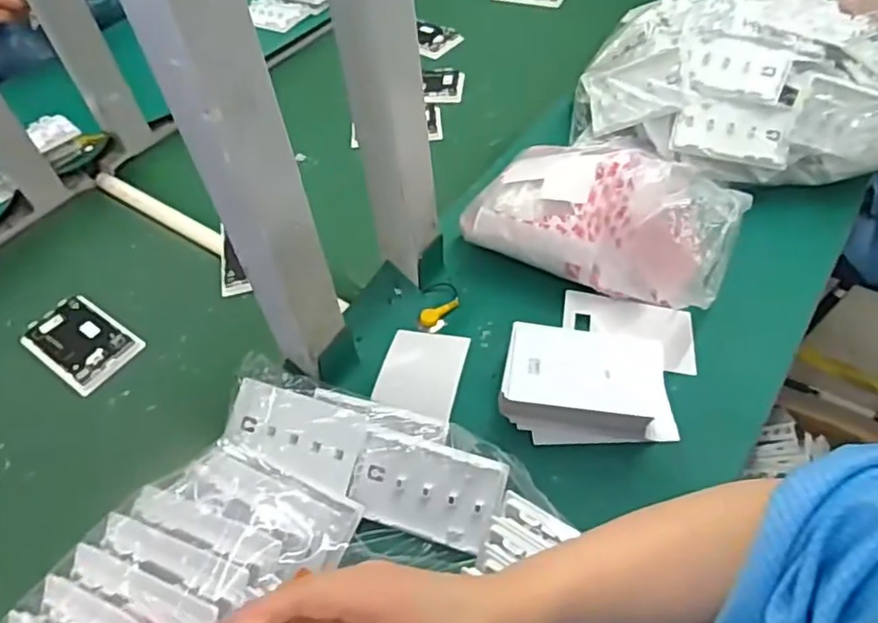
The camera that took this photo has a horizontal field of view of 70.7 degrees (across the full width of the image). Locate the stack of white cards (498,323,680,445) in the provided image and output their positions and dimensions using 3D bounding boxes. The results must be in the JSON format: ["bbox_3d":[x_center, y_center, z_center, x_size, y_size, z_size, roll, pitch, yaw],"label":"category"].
[{"bbox_3d":[0.114,0.055,0.479,0.125,0.043,0.078,2,51,6],"label":"stack of white cards"}]

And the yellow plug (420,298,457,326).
[{"bbox_3d":[0.001,-0.001,0.549,0.039,0.010,0.015,-29,54,-17],"label":"yellow plug"}]

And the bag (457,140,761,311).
[{"bbox_3d":[0.140,-0.083,0.537,0.216,0.113,0.114,23,56,21],"label":"bag"}]

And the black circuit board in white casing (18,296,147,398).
[{"bbox_3d":[-0.331,0.028,0.574,0.105,0.013,0.068,27,58,24],"label":"black circuit board in white casing"}]

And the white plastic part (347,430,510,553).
[{"bbox_3d":[-0.010,0.125,0.438,0.106,0.016,0.064,14,89,15],"label":"white plastic part"}]

